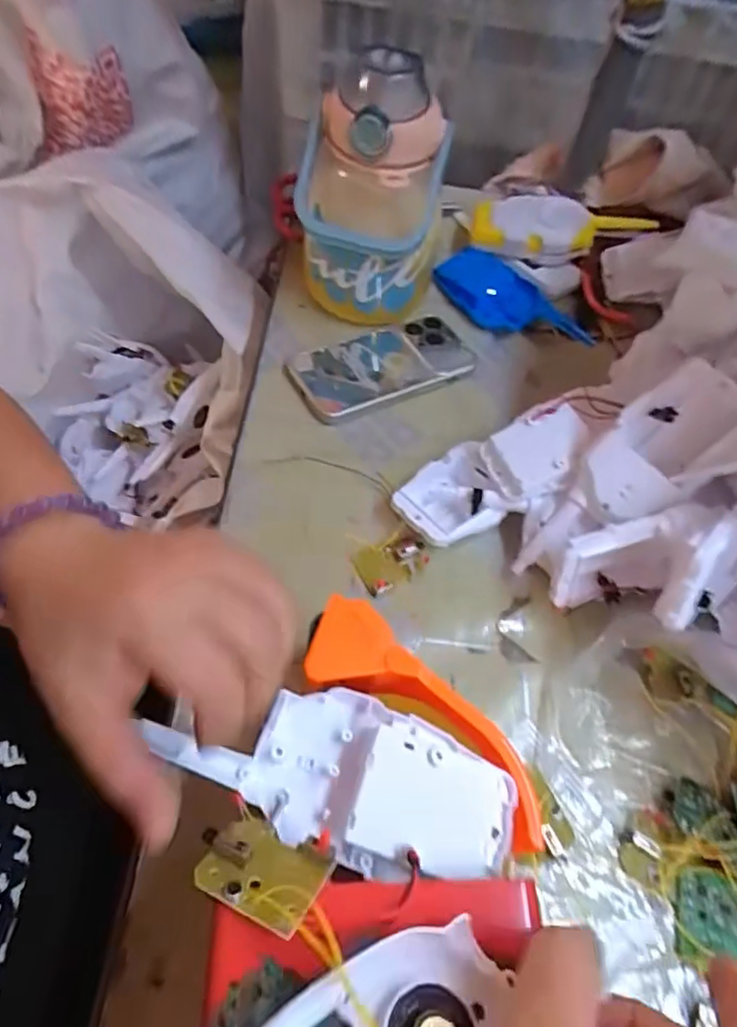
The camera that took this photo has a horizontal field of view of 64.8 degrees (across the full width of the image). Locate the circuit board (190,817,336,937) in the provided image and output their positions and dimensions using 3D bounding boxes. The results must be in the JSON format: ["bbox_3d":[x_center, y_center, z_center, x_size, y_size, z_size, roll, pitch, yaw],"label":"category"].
[{"bbox_3d":[-0.039,0.127,0.210,0.045,0.008,0.032,17,22,20],"label":"circuit board"}]

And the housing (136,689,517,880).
[{"bbox_3d":[-0.012,0.109,0.245,0.150,0.026,0.062,14,57,4],"label":"housing"}]

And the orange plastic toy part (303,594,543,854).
[{"bbox_3d":[0.025,0.092,0.263,0.133,0.019,0.056,39,61,18],"label":"orange plastic toy part"}]

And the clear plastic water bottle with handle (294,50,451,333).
[{"bbox_3d":[0.001,-0.241,0.450,0.104,0.185,0.113,8,57,-1],"label":"clear plastic water bottle with handle"}]

